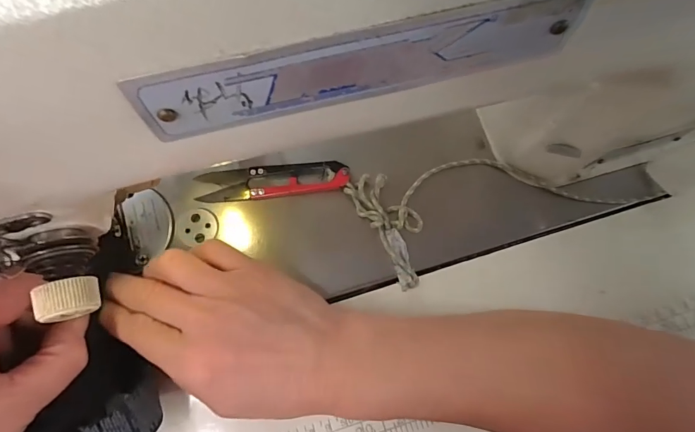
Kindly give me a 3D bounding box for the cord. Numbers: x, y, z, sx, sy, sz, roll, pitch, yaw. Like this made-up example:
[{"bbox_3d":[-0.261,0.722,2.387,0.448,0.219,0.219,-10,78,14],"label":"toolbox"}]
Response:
[{"bbox_3d":[0.098,-0.010,0.275,0.182,0.014,0.075,-16,78,-4],"label":"cord"}]

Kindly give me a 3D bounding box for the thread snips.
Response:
[{"bbox_3d":[-0.051,-0.024,0.283,0.103,0.009,0.022,-4,77,-1],"label":"thread snips"}]

